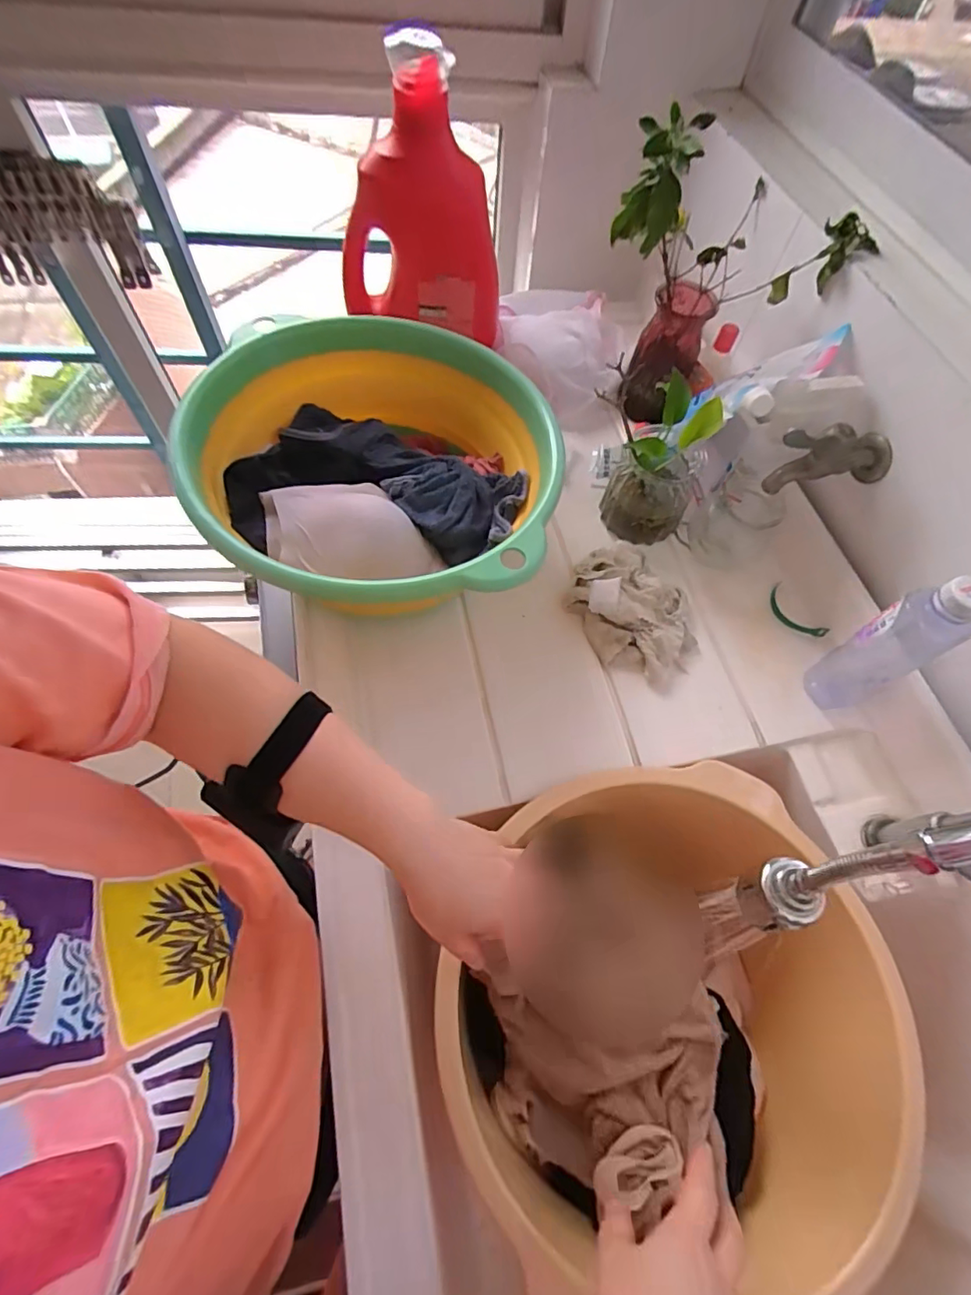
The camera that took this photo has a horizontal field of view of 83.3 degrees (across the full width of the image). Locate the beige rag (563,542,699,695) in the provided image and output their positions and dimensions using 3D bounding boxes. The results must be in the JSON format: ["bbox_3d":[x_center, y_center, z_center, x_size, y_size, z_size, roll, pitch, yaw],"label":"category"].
[{"bbox_3d":[0.165,-0.041,0.591,0.157,0.044,0.133,41,68,16],"label":"beige rag"}]

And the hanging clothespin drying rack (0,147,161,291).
[{"bbox_3d":[-0.718,-0.678,0.877,0.297,0.162,0.060,3,63,-1],"label":"hanging clothespin drying rack"}]

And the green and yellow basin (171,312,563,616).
[{"bbox_3d":[-0.102,-0.173,0.557,0.316,0.120,0.336,1,63,-3],"label":"green and yellow basin"}]

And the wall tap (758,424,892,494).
[{"bbox_3d":[0.347,-0.191,0.547,0.127,0.069,0.042,-12,64,-9],"label":"wall tap"}]

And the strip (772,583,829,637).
[{"bbox_3d":[0.351,-0.040,0.623,0.034,0.011,0.077,-25,67,-15],"label":"strip"}]

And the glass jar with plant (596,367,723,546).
[{"bbox_3d":[0.186,-0.212,0.612,0.098,0.148,0.122,-5,63,-6],"label":"glass jar with plant"}]

